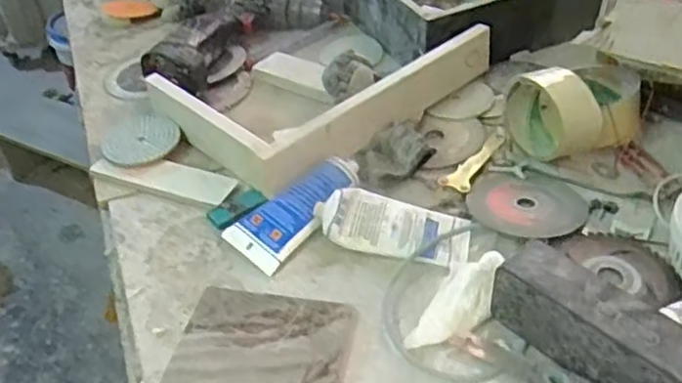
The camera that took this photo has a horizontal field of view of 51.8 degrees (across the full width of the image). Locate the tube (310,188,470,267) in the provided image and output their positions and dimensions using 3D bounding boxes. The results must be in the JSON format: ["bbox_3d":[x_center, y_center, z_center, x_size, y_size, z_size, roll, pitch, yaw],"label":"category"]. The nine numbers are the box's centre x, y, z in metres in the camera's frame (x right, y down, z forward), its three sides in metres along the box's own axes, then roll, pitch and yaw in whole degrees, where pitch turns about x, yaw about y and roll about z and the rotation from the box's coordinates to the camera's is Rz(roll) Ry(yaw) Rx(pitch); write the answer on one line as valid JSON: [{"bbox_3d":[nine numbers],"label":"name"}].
[{"bbox_3d":[0.044,0.031,0.587,0.128,0.023,0.061,13,43,2],"label":"tube"}]

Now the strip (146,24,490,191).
[{"bbox_3d":[-0.018,-0.124,0.741,0.301,0.057,0.215,-31,47,-27],"label":"strip"}]

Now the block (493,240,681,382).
[{"bbox_3d":[0.179,0.101,0.464,0.047,0.061,0.165,-31,47,-27],"label":"block"}]

